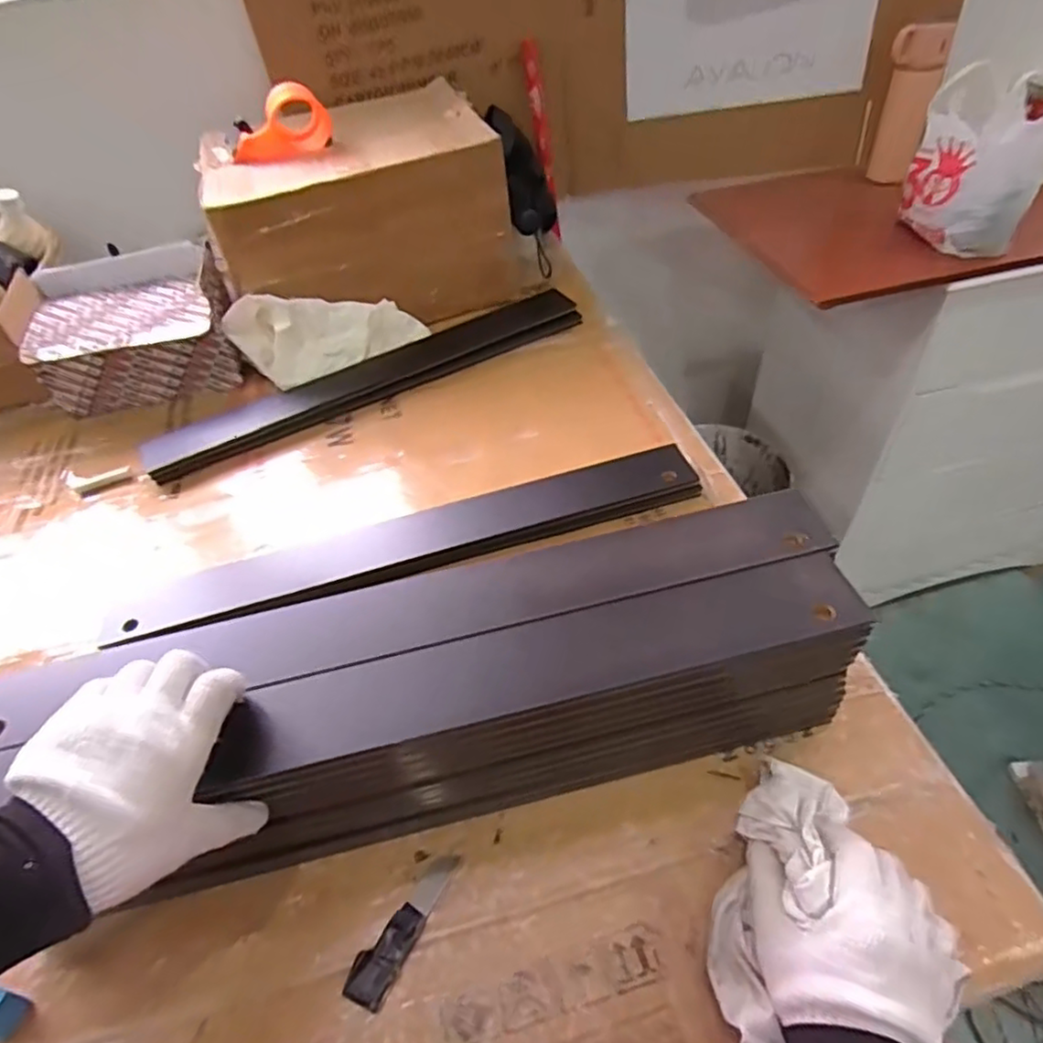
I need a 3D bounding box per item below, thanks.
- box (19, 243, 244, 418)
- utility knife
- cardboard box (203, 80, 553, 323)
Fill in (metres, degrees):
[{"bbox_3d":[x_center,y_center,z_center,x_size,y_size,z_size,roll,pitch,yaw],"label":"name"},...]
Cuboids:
[{"bbox_3d":[-0.497,-0.243,0.872,0.239,0.160,0.151,-17,47,-10],"label":"box"},{"bbox_3d":[-0.079,0.265,0.434,0.028,0.005,0.097,17,50,21],"label":"utility knife"},{"bbox_3d":[-0.195,-0.412,0.911,0.419,0.218,0.174,-20,48,-13],"label":"cardboard box"}]

